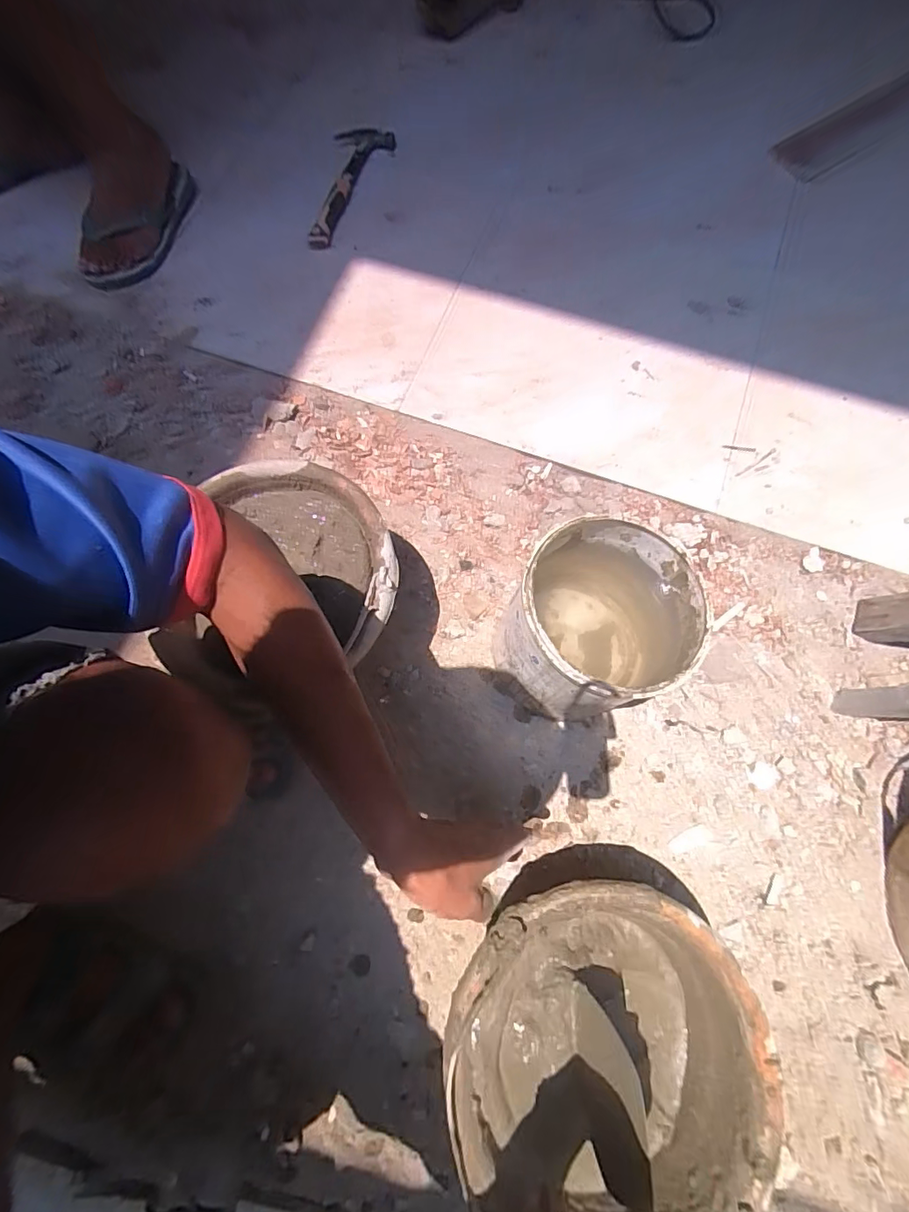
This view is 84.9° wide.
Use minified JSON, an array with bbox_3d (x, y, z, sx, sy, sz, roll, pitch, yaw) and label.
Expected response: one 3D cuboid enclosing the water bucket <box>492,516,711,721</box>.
[{"bbox_3d":[0.151,0.028,0.556,0.185,0.186,0.190,1,71,-2],"label":"water bucket"}]

